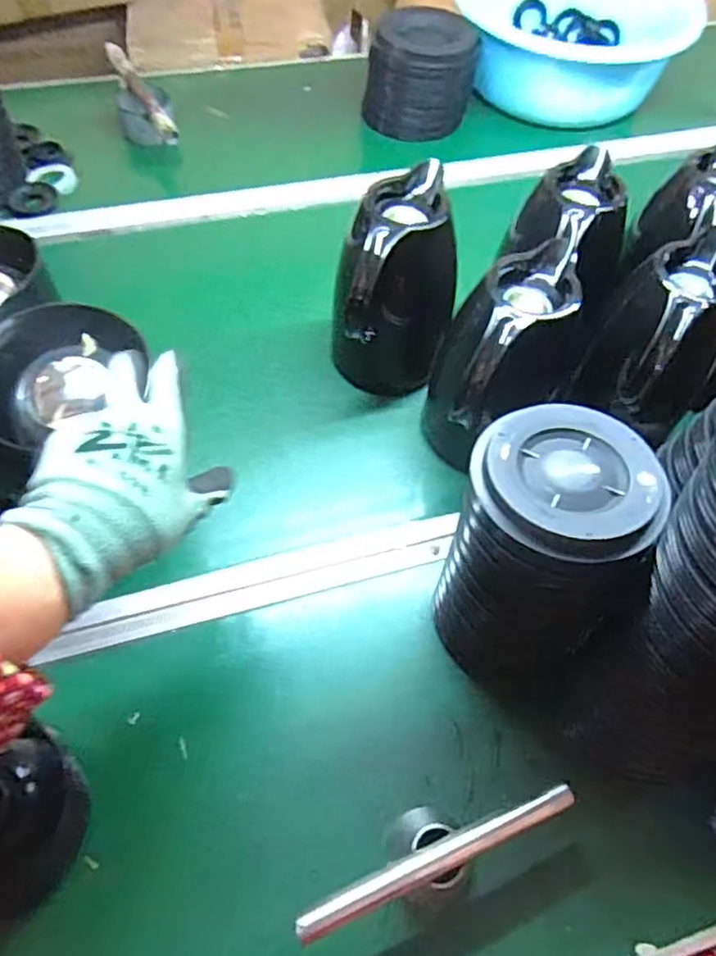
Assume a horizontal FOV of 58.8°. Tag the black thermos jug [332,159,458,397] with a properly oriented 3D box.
[{"bbox_3d":[0.037,-0.186,0.634,0.103,0.176,0.135,12,58,4],"label":"black thermos jug"}]

